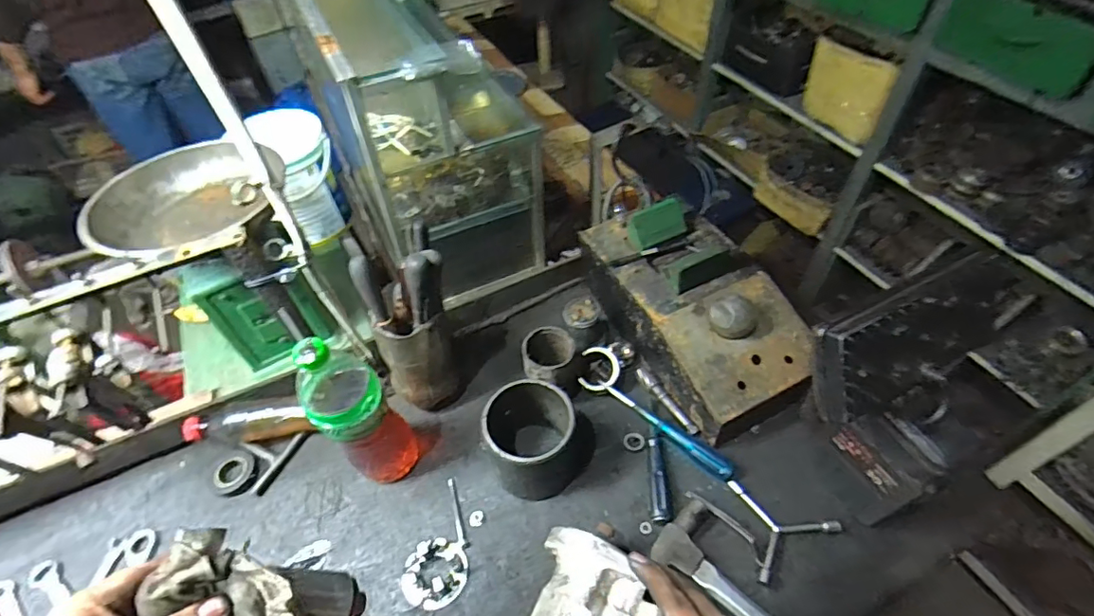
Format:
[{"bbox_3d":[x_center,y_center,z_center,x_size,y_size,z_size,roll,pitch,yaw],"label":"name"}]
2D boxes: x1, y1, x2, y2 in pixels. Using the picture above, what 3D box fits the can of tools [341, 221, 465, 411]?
[{"bbox_3d":[-0.169,0.026,0.679,0.095,0.258,0.096,-16,51,-11],"label":"can of tools"}]

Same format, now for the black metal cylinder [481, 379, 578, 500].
[{"bbox_3d":[-0.020,0.161,0.664,0.112,0.114,0.126,-16,51,-11],"label":"black metal cylinder"}]

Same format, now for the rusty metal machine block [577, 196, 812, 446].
[{"bbox_3d":[0.211,-0.005,0.754,0.182,0.167,0.325,-21,52,-14],"label":"rusty metal machine block"}]

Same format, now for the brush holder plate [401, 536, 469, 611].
[{"bbox_3d":[-0.128,0.305,0.614,0.069,0.031,0.072,-1,50,1],"label":"brush holder plate"}]

